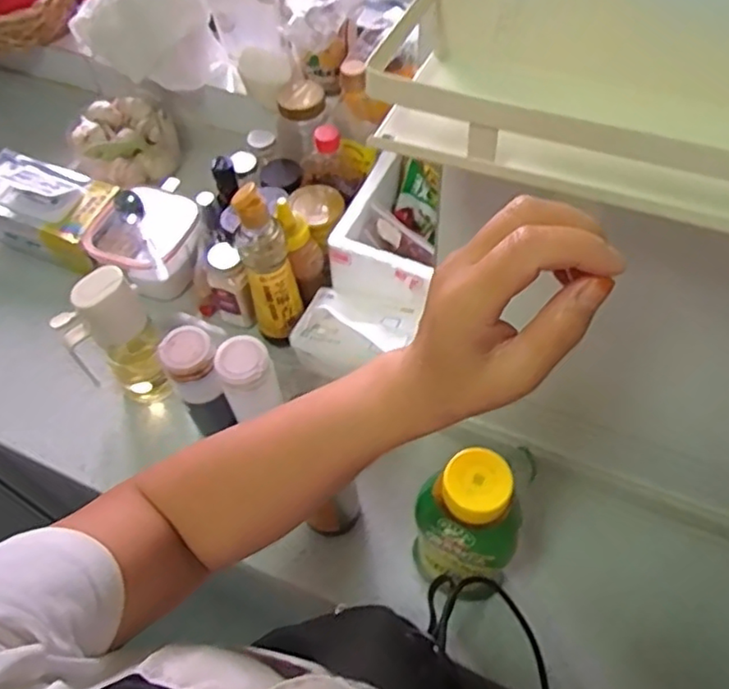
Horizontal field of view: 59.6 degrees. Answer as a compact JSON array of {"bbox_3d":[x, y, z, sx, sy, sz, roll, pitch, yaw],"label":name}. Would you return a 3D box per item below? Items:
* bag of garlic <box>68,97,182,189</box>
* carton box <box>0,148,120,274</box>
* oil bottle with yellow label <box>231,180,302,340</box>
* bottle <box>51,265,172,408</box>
[{"bbox_3d":[-0.387,-0.325,1.031,0.148,0.085,0.147,17,59,14],"label":"bag of garlic"},{"bbox_3d":[-0.463,-0.200,0.936,0.220,0.089,0.126,19,60,15],"label":"carton box"},{"bbox_3d":[-0.115,-0.093,0.749,0.060,0.207,0.059,-15,57,-7],"label":"oil bottle with yellow label"},{"bbox_3d":[-0.294,-0.002,0.754,0.097,0.188,0.072,-33,61,-18],"label":"bottle"}]

